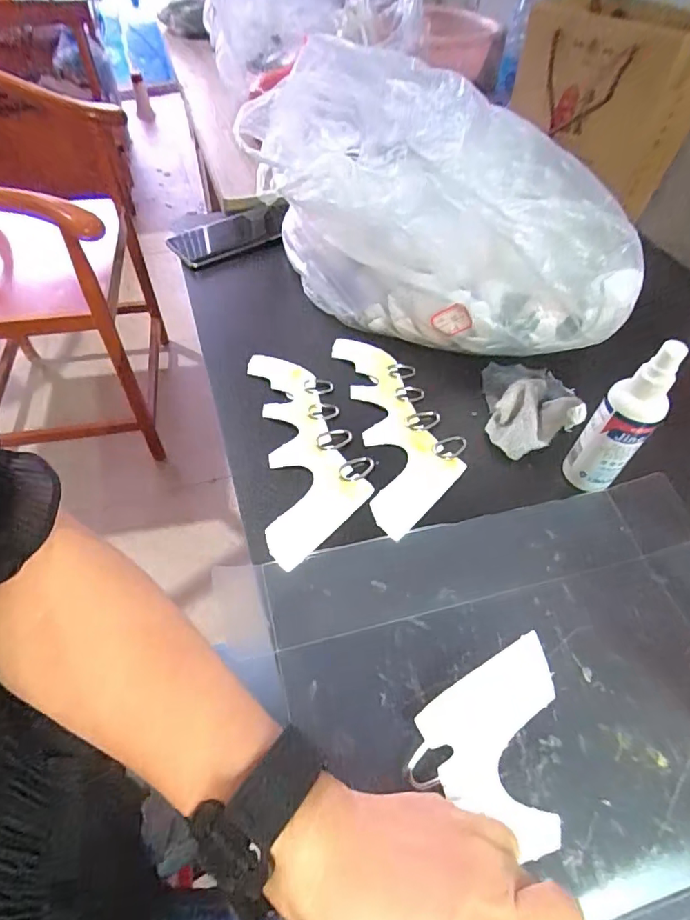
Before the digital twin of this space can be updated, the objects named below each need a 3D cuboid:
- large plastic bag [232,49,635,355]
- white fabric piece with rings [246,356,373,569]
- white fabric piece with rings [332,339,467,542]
[{"bbox_3d":[0.079,-0.243,0.488,0.402,0.168,0.188,35,58,24],"label":"large plastic bag"},{"bbox_3d":[-0.032,-0.015,0.414,0.081,0.011,0.208,-9,52,-9],"label":"white fabric piece with rings"},{"bbox_3d":[0.045,-0.035,0.434,0.082,0.007,0.214,-9,52,-9],"label":"white fabric piece with rings"}]

